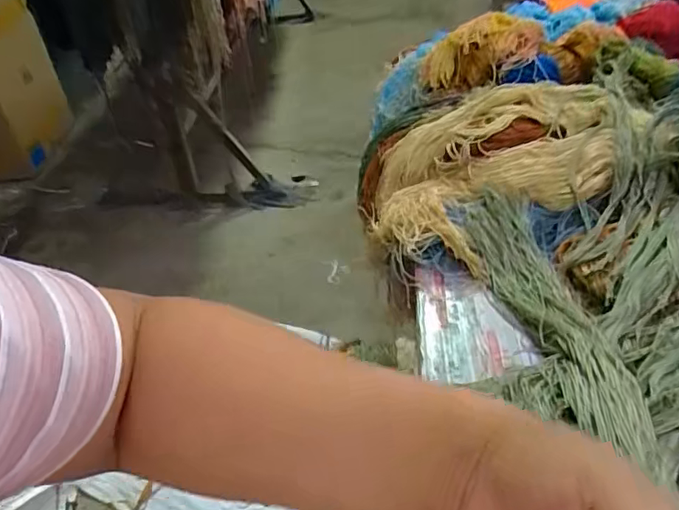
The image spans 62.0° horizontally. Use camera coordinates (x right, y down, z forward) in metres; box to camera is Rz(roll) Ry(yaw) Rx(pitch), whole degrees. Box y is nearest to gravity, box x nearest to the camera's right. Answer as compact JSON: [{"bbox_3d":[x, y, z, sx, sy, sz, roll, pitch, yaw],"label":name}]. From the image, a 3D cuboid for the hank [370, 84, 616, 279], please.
[{"bbox_3d":[0.161,-0.098,0.598,0.280,0.055,0.193,-33,56,-7],"label":"hank"}]

